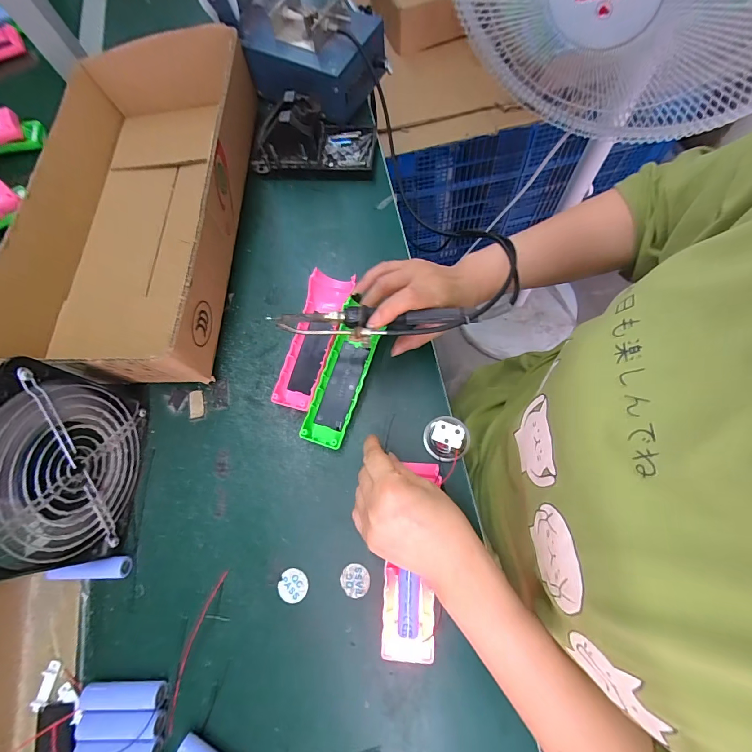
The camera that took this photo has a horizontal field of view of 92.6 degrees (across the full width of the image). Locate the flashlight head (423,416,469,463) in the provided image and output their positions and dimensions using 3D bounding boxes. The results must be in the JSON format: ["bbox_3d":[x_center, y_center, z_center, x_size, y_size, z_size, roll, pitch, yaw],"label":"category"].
[{"bbox_3d":[0.067,0.059,0.347,0.037,0.033,0.042,-1,73,5],"label":"flashlight head"}]

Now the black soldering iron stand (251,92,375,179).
[{"bbox_3d":[-0.081,-0.301,0.448,0.156,0.074,0.078,2,72,4],"label":"black soldering iron stand"}]

